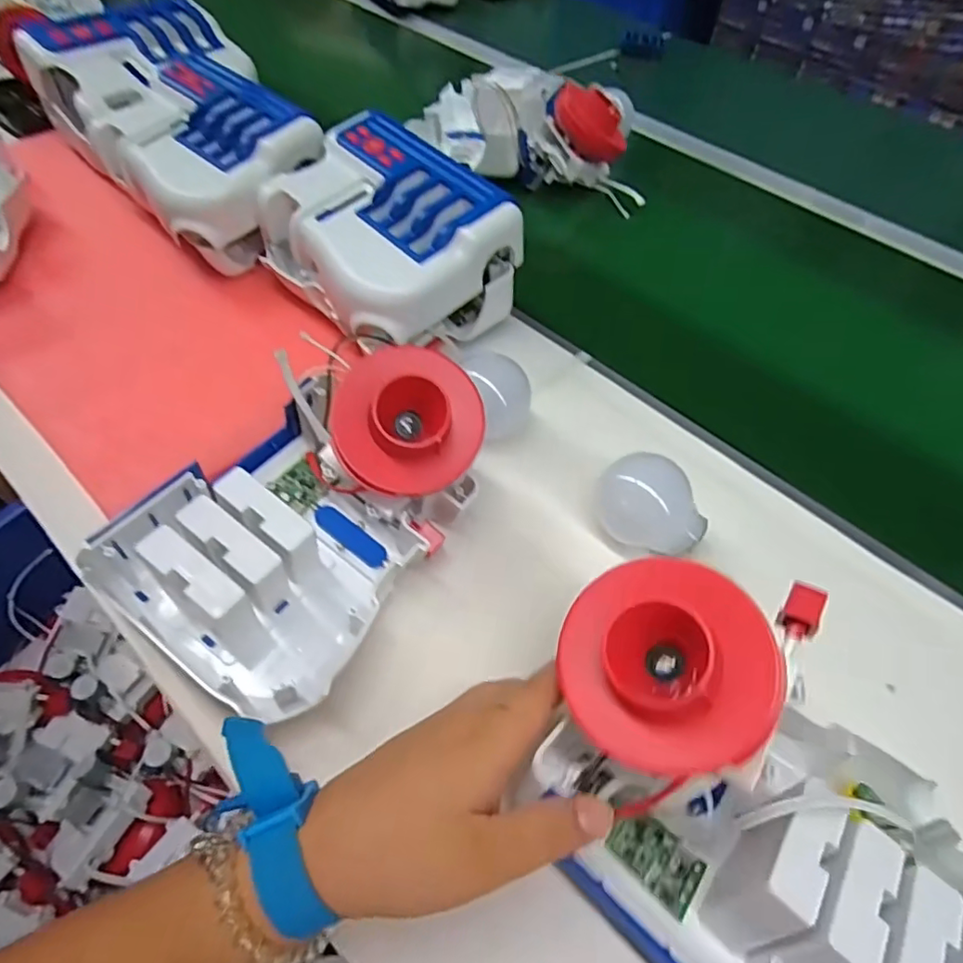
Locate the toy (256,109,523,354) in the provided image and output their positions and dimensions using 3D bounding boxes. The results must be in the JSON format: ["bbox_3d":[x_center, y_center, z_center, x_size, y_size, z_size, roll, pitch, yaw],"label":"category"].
[{"bbox_3d":[-0.076,-0.189,0.454,0.141,0.098,0.176,-31,62,-24],"label":"toy"}]

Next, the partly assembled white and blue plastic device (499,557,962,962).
[{"bbox_3d":[0.114,0.135,0.246,0.204,0.111,0.141,32,58,17],"label":"partly assembled white and blue plastic device"}]

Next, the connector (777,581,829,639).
[{"bbox_3d":[0.148,0.060,0.267,0.016,0.010,0.025,25,95,29],"label":"connector"}]

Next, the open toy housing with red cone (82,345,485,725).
[{"bbox_3d":[-0.099,0.012,0.332,0.134,0.092,0.201,32,58,17],"label":"open toy housing with red cone"}]

